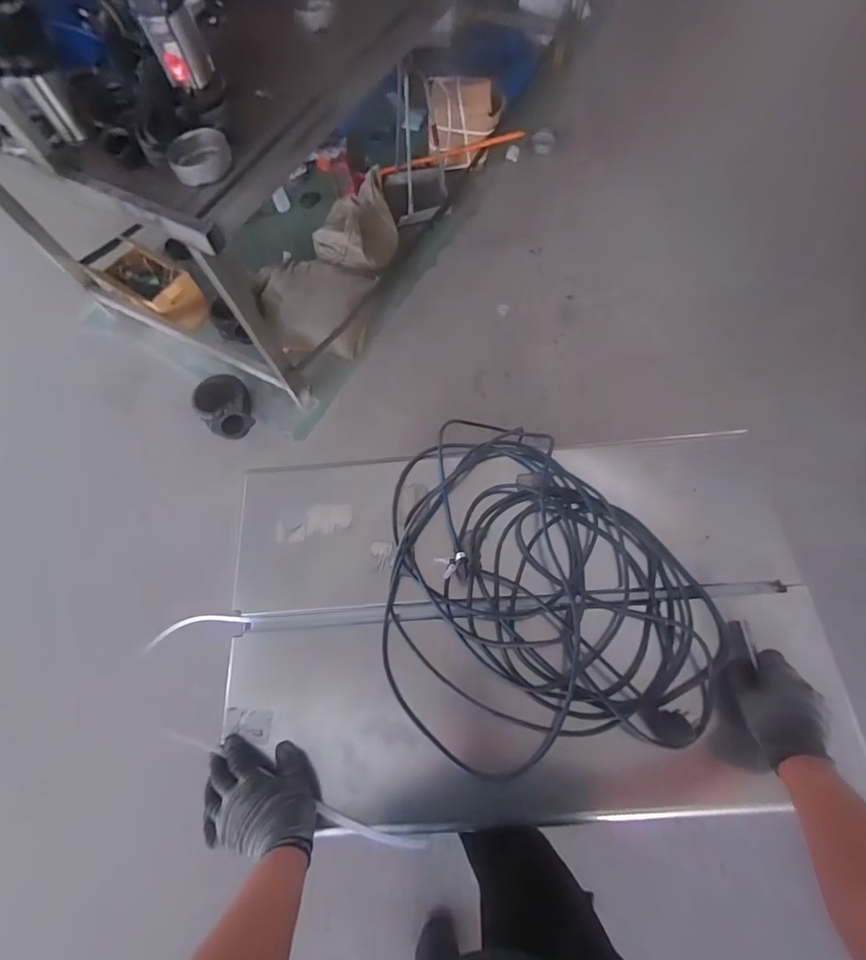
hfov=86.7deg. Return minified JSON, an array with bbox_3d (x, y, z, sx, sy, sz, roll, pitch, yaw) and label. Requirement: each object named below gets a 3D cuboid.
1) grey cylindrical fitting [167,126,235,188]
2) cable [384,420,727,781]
[{"bbox_3d":[-0.537,-0.738,1.057,0.128,0.047,0.149,1,73,6],"label":"grey cylindrical fitting"},{"bbox_3d":[0.132,0.186,0.722,0.442,0.082,0.548,-39,73,-7],"label":"cable"}]

